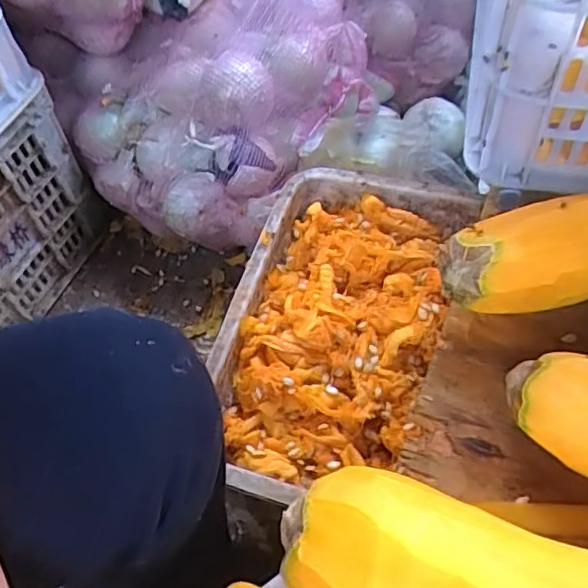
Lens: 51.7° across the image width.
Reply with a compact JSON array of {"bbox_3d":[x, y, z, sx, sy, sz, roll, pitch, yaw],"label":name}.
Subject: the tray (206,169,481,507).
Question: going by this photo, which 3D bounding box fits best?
[{"bbox_3d":[0.040,0.028,0.598,0.207,0.075,0.370,16,60,13],"label":"tray"}]

